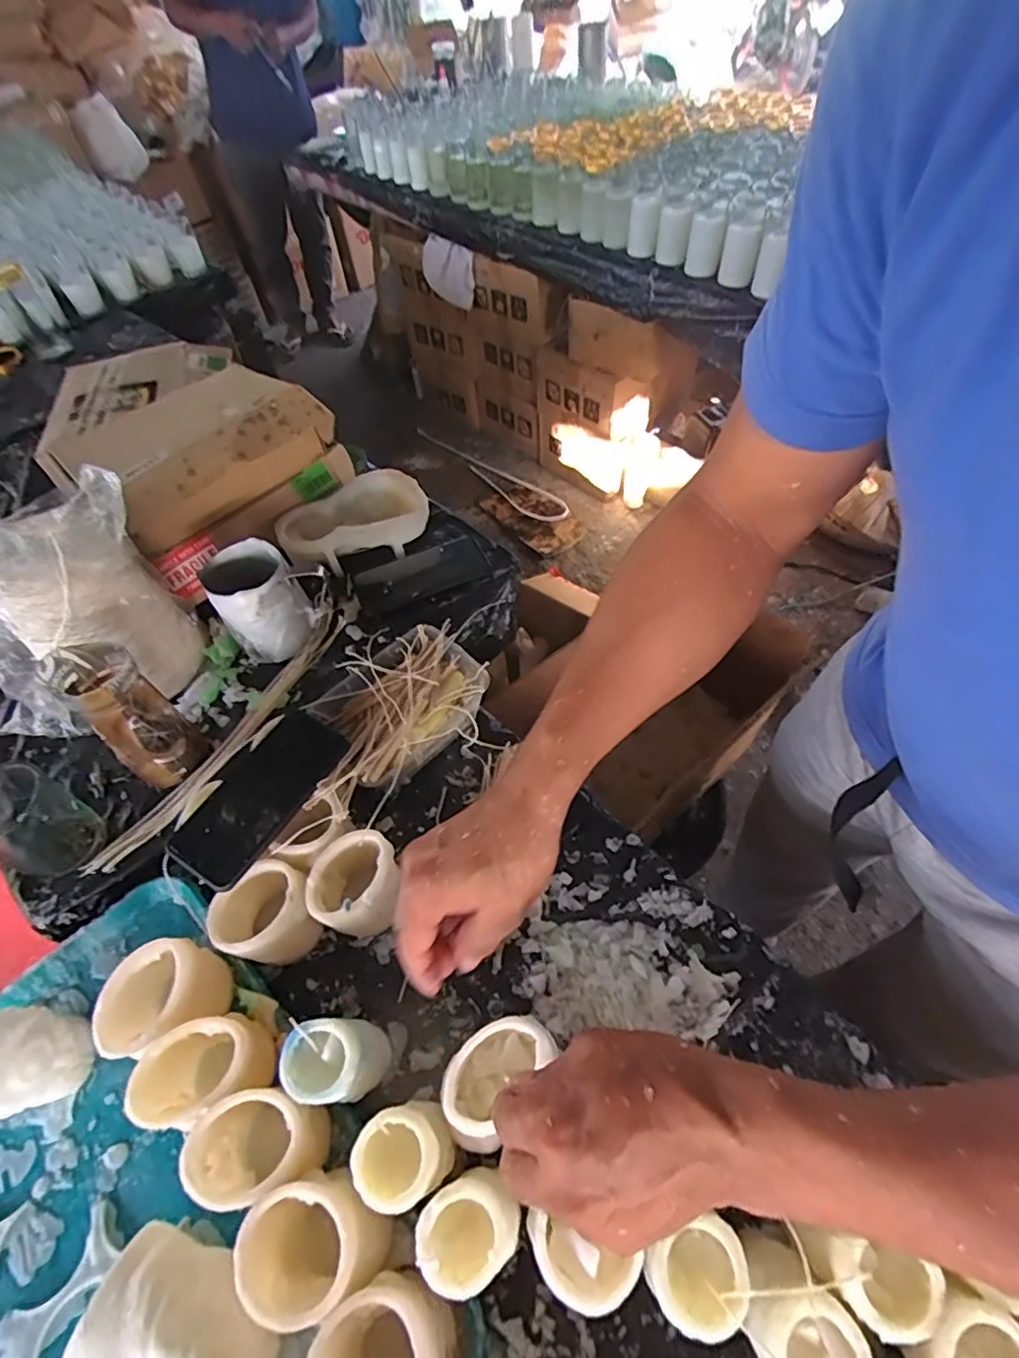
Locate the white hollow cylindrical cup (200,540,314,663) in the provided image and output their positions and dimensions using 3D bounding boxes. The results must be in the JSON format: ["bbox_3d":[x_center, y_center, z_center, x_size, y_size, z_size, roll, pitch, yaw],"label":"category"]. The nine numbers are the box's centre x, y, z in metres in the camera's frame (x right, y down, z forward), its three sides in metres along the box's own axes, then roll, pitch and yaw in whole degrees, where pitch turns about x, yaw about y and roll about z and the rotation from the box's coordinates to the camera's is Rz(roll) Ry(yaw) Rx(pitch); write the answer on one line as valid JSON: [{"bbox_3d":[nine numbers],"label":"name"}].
[{"bbox_3d":[-0.273,-0.088,0.641,0.084,0.109,0.086,-2,54,3],"label":"white hollow cylindrical cup"}]

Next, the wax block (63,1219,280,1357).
[{"bbox_3d":[-0.207,0.412,0.367,0.120,0.056,0.086,17,57,15],"label":"wax block"}]

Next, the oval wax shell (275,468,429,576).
[{"bbox_3d":[-0.194,-0.195,0.741,0.180,0.049,0.105,-29,57,-16],"label":"oval wax shell"}]

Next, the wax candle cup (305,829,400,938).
[{"bbox_3d":[-0.128,0.180,0.511,0.060,0.082,0.074,5,55,8],"label":"wax candle cup"}]

